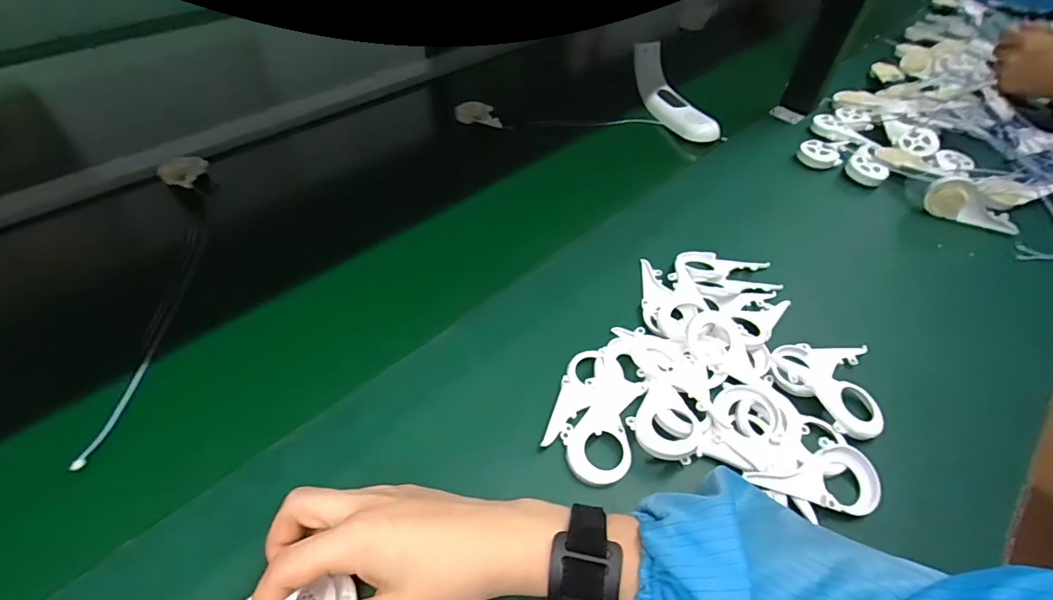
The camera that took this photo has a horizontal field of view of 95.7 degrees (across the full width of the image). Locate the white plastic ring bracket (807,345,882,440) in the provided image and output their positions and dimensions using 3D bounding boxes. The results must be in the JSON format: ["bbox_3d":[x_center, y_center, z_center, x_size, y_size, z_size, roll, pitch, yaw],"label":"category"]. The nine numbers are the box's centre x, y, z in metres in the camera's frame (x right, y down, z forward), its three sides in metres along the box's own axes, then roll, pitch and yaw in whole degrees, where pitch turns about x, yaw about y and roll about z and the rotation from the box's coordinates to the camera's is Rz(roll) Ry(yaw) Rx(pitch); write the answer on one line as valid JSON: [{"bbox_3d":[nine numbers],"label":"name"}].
[{"bbox_3d":[0.253,0.066,0.380,0.048,0.016,0.092,16,50,9],"label":"white plastic ring bracket"}]

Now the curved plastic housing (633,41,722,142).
[{"bbox_3d":[0.205,-0.291,0.671,0.043,0.066,0.188,-14,52,-15],"label":"curved plastic housing"}]

